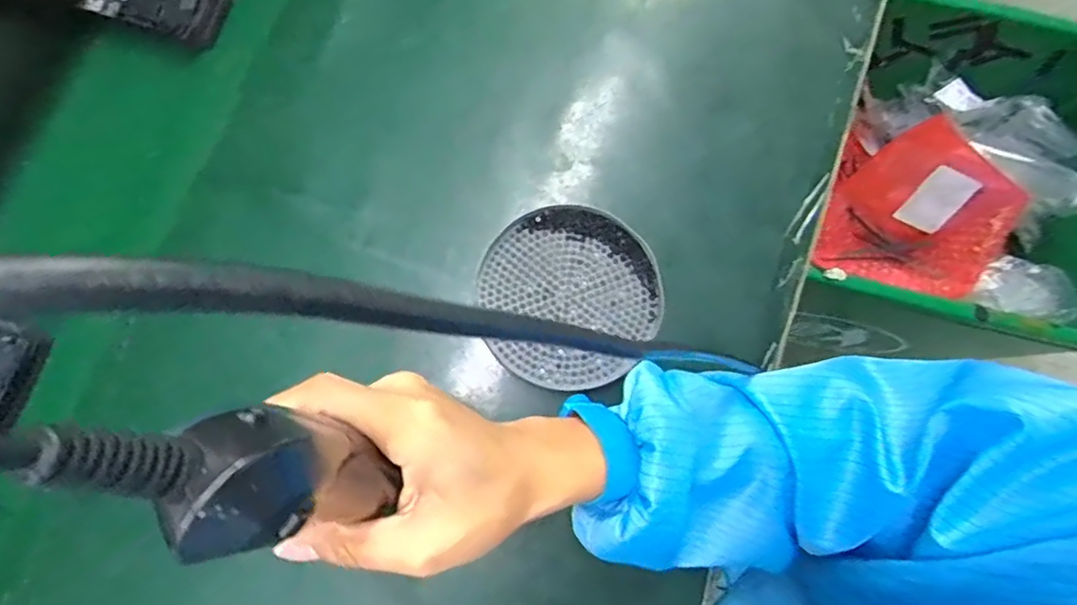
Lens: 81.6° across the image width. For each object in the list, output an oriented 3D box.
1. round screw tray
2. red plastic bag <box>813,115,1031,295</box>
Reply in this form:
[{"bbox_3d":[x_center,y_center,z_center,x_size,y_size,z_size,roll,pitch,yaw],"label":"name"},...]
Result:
[{"bbox_3d":[0.018,-0.002,0.396,0.110,0.025,0.109,0,78,0],"label":"round screw tray"},{"bbox_3d":[0.416,-0.093,0.681,0.182,0.131,0.134,28,80,6],"label":"red plastic bag"}]

